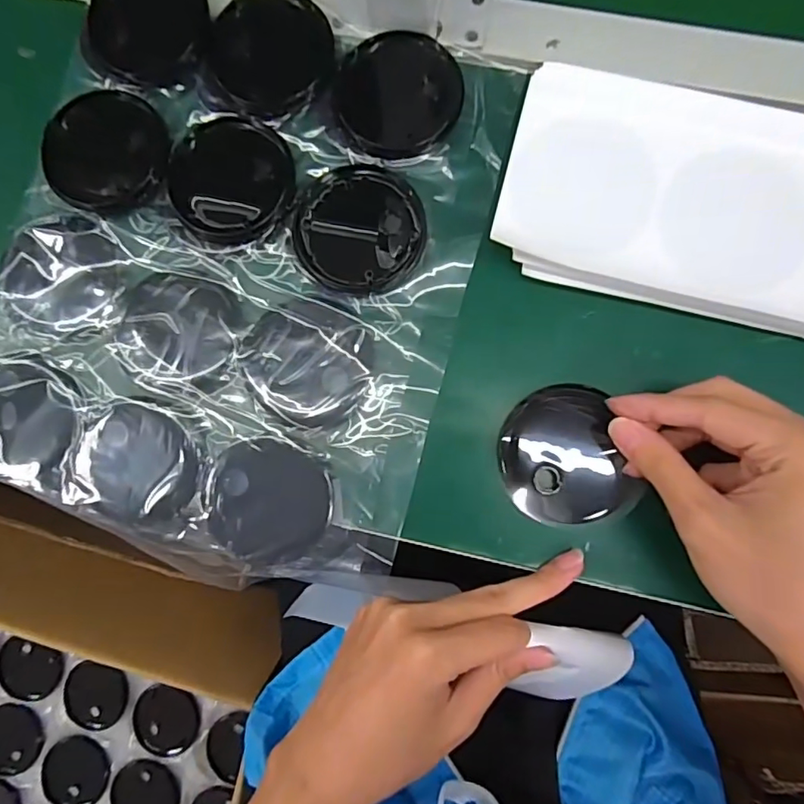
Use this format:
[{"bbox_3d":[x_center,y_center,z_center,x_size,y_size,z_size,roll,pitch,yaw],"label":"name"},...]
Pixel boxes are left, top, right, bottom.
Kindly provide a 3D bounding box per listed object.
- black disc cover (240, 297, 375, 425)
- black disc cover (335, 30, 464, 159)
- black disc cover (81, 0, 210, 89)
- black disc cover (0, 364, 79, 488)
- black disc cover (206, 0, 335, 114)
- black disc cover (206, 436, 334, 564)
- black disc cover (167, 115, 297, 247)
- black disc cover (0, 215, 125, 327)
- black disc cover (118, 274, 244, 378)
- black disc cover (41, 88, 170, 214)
[{"bbox_3d":[-0.055,-0.024,0.317,0.076,0.007,0.072,17,88,7],"label":"black disc cover"},{"bbox_3d":[-0.002,-0.185,0.325,0.074,0.007,0.071,3,94,1],"label":"black disc cover"},{"bbox_3d":[-0.162,-0.238,0.338,0.079,0.011,0.075,16,87,7],"label":"black disc cover"},{"bbox_3d":[-0.229,0.015,0.324,0.064,0.009,0.068,21,88,7],"label":"black disc cover"},{"bbox_3d":[-0.083,-0.217,0.332,0.075,0.009,0.072,-36,83,2],"label":"black disc cover"},{"bbox_3d":[-0.077,0.056,0.313,0.071,0.008,0.067,-4,85,6],"label":"black disc cover"},{"bbox_3d":[-0.105,-0.136,0.326,0.078,0.010,0.076,24,89,7],"label":"black disc cover"},{"bbox_3d":[-0.209,-0.081,0.330,0.070,0.010,0.065,5,86,7],"label":"black disc cover"},{"bbox_3d":[-0.134,-0.045,0.324,0.073,0.006,0.061,14,87,7],"label":"black disc cover"},{"bbox_3d":[-0.181,-0.155,0.333,0.075,0.013,0.075,25,89,7],"label":"black disc cover"}]

